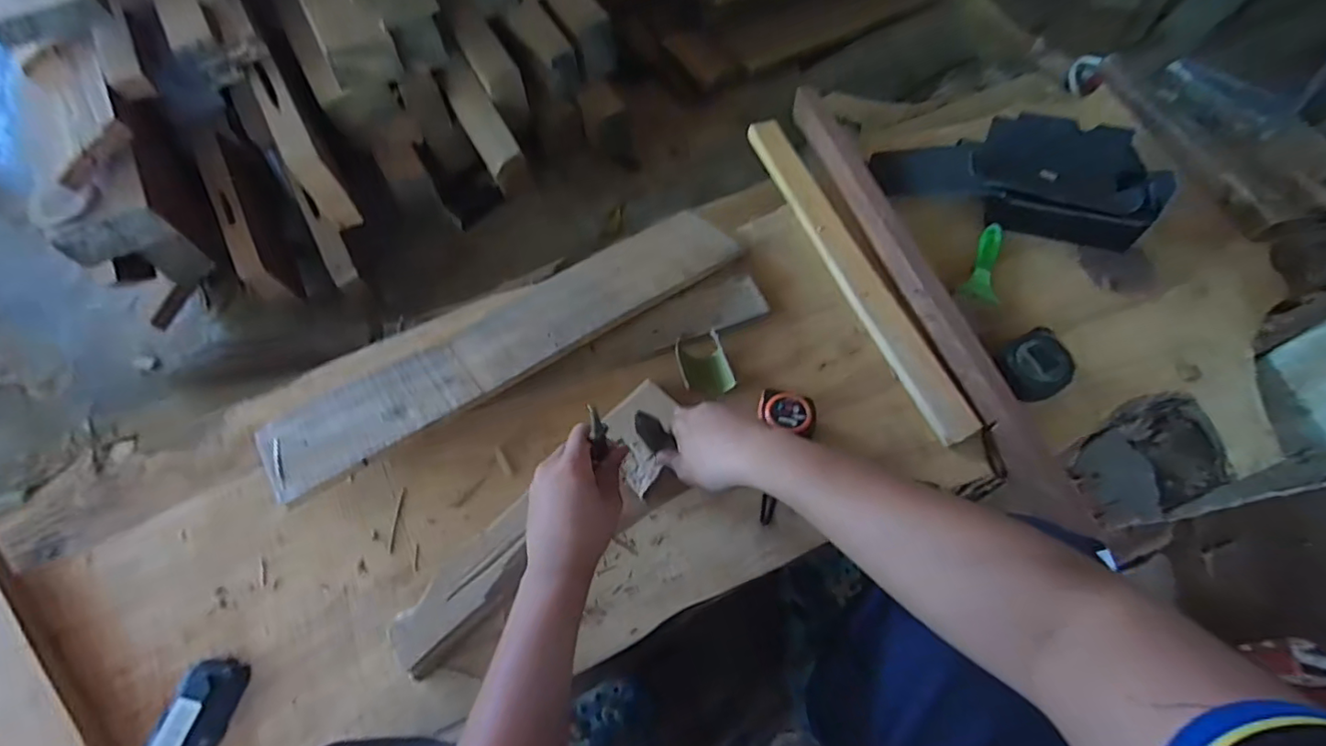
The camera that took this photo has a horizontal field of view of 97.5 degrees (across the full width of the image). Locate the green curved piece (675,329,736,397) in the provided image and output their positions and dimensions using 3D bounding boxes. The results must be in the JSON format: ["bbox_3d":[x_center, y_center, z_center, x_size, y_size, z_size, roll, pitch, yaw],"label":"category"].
[{"bbox_3d":[0.048,-0.010,0.712,0.056,0.038,0.081,-17,66,-8],"label":"green curved piece"}]

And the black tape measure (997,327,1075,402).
[{"bbox_3d":[0.441,-0.012,0.683,0.069,0.044,0.076,-29,69,-13],"label":"black tape measure"}]

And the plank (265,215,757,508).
[{"bbox_3d":[-0.171,-0.048,0.704,0.590,0.022,0.130,-30,52,-16],"label":"plank"}]

